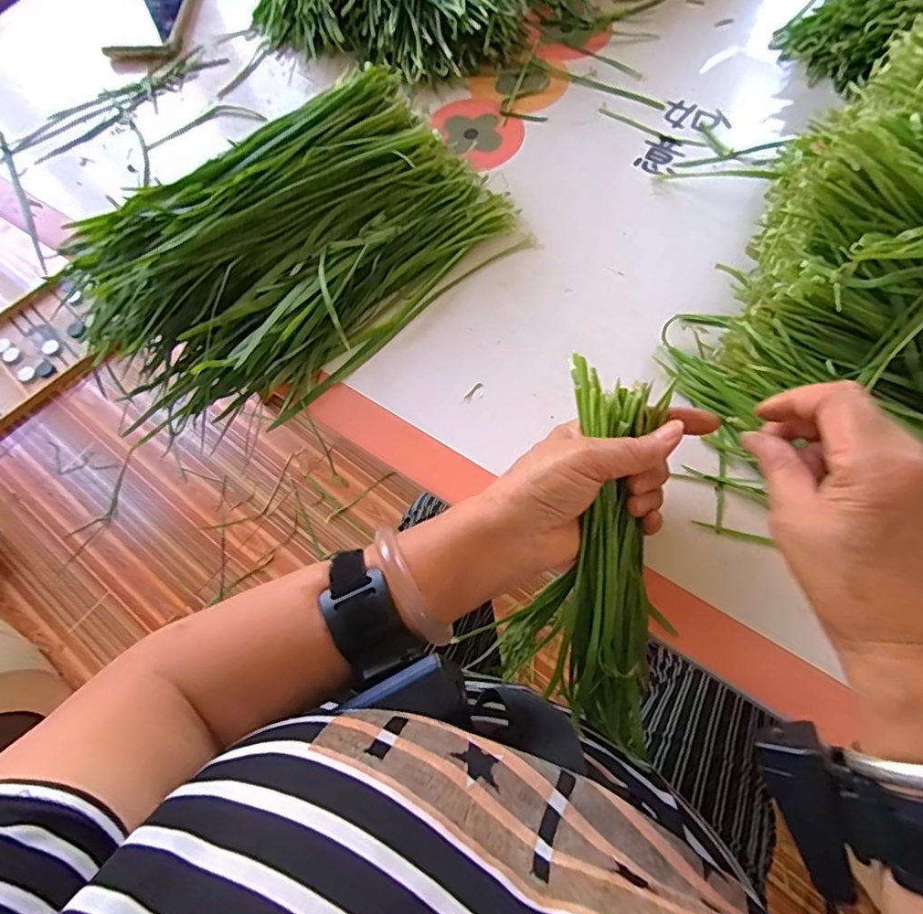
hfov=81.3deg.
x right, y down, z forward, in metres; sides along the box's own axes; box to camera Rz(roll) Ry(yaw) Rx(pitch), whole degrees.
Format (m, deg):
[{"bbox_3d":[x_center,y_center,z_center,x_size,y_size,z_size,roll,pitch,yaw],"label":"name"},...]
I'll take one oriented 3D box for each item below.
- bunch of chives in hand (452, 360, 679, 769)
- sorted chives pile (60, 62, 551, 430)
[{"bbox_3d":[0.080,0.059,0.333,0.096,0.055,0.218,7,98,5],"label":"bunch of chives in hand"},{"bbox_3d":[-0.136,-0.183,0.423,0.329,0.076,0.234,-38,70,-14],"label":"sorted chives pile"}]

